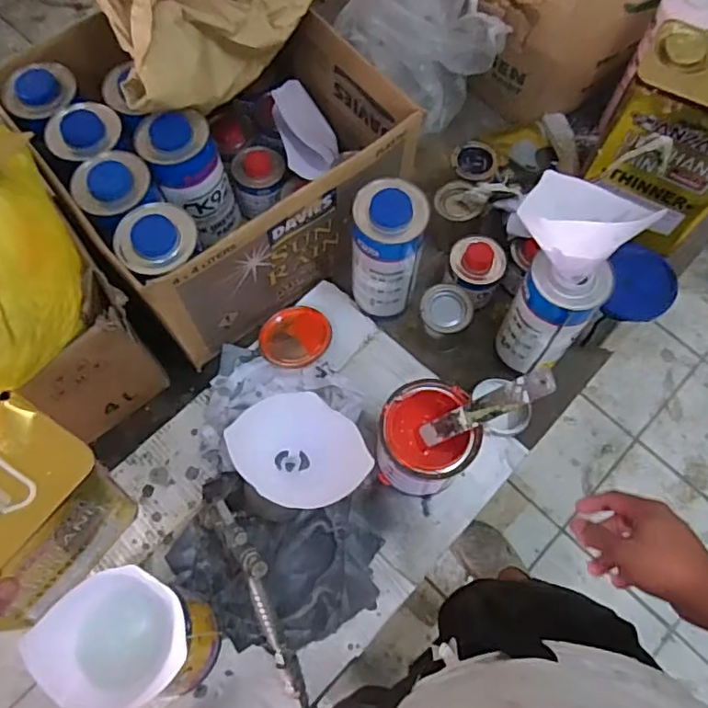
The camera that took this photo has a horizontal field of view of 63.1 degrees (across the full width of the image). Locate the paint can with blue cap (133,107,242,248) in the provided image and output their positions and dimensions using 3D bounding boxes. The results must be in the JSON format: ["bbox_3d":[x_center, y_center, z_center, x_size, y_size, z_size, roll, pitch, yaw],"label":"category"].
[{"bbox_3d":[-0.195,-0.210,0.693,0.092,0.132,0.087,40,74,14],"label":"paint can with blue cap"}]

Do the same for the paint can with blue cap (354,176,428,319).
[{"bbox_3d":[0.041,-0.120,0.701,0.082,0.192,0.077,3,69,1],"label":"paint can with blue cap"}]

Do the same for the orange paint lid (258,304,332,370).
[{"bbox_3d":[-0.075,-0.021,0.743,0.090,0.019,0.082,-4,72,13],"label":"orange paint lid"}]

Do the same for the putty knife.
[{"bbox_3d":[0.129,0.057,0.578,0.010,0.173,0.025,4,64,-36],"label":"putty knife"}]

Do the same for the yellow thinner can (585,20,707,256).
[{"bbox_3d":[0.393,-0.259,0.707,0.168,0.203,0.112,30,71,11],"label":"yellow thinner can"}]

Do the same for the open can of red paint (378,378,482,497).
[{"bbox_3d":[0.077,0.099,0.650,0.096,0.126,0.103,0,69,0],"label":"open can of red paint"}]

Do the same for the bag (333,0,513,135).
[{"bbox_3d":[0.081,-0.419,0.773,0.166,0.124,0.198,-23,70,-9],"label":"bag"}]

